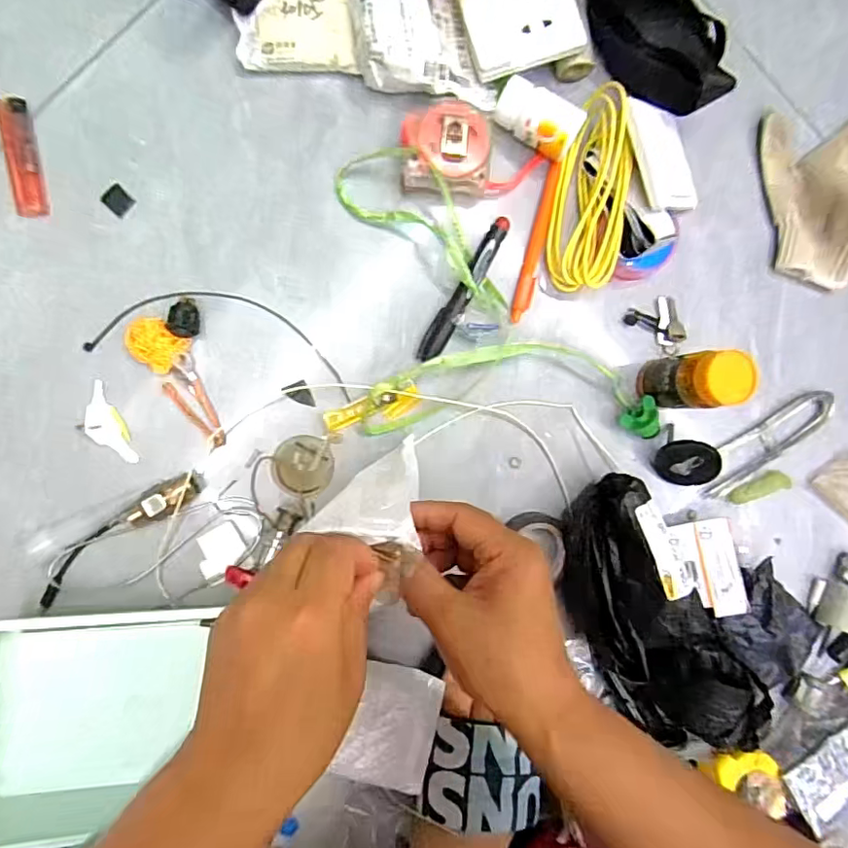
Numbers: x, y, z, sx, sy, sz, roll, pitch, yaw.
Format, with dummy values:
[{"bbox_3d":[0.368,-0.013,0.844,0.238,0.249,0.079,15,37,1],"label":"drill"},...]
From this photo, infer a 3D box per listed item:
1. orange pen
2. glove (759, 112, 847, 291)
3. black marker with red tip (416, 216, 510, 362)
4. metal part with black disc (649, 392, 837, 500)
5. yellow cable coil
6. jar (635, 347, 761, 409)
[{"bbox_3d":[0.094,-0.149,0.447,0.013,0.009,0.132,15,88,-9],"label":"orange pen"},{"bbox_3d":[0.381,-0.205,0.472,0.139,0.056,0.154,-10,92,-9],"label":"glove"},{"bbox_3d":[0.033,-0.109,0.436,0.020,0.012,0.130,30,86,-8],"label":"black marker with red tip"},{"bbox_3d":[0.290,0.021,0.472,0.181,0.027,0.068,-12,92,-8],"label":"metal part with black disc"},{"bbox_3d":[0.133,-0.186,0.429,0.053,0.050,0.149,1,90,-9],"label":"yellow cable coil"},{"bbox_3d":[0.208,-0.032,0.427,0.049,0.090,0.043,-1,91,-9],"label":"jar"}]

